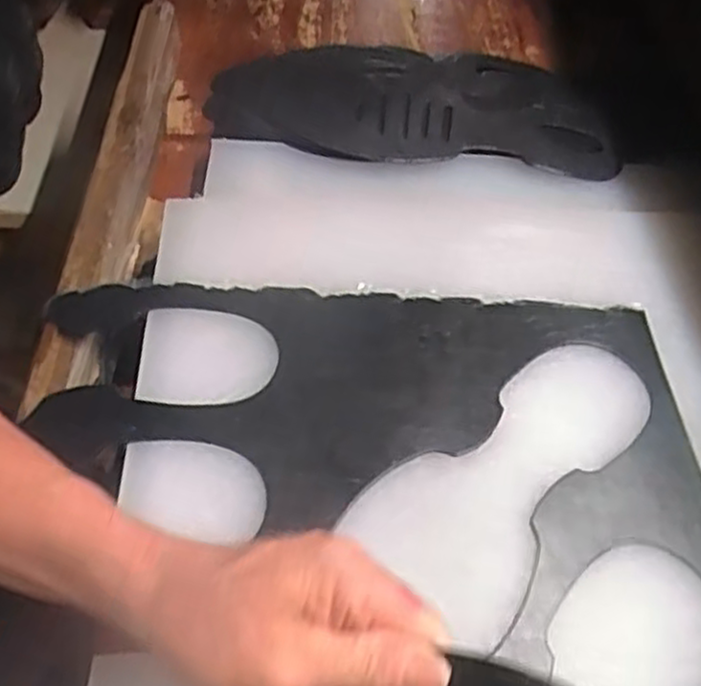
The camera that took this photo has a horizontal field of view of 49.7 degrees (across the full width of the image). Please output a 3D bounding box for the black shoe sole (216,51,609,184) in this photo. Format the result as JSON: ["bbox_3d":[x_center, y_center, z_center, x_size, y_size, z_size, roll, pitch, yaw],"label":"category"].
[{"bbox_3d":[0.047,-0.226,0.707,0.354,0.058,0.198,4,48,-1],"label":"black shoe sole"}]

